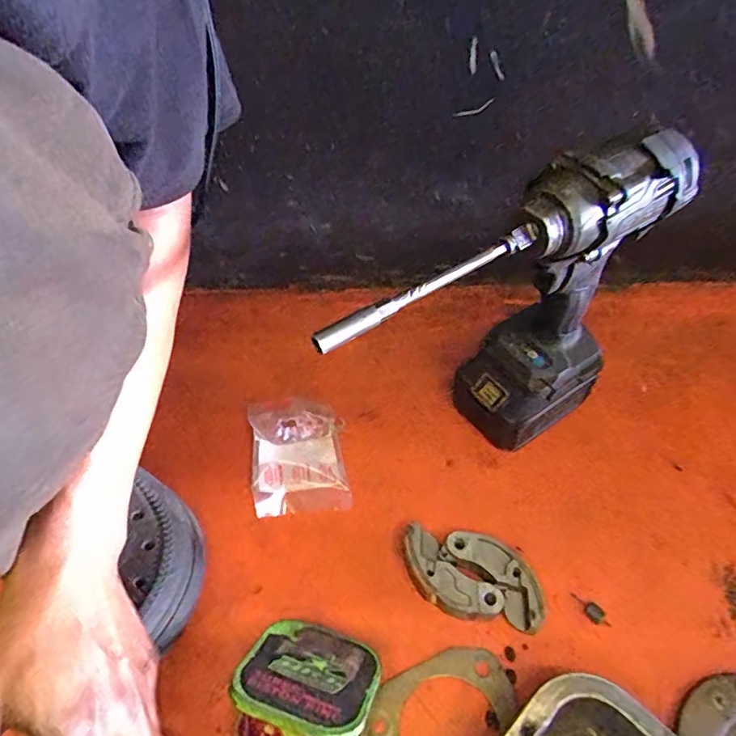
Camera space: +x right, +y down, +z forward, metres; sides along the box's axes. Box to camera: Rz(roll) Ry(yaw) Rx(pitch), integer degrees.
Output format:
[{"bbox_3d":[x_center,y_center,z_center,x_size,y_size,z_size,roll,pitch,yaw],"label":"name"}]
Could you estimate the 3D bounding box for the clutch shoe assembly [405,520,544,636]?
[{"bbox_3d":[0.076,0.155,0.409,0.102,0.022,0.057,11,50,9],"label":"clutch shoe assembly"}]

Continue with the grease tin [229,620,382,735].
[{"bbox_3d":[-0.039,0.203,0.337,0.080,0.073,0.082,13,50,11],"label":"grease tin"}]

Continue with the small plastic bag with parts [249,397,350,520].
[{"bbox_3d":[-0.062,0.070,0.475,0.078,0.035,0.106,-7,49,-6],"label":"small plastic bag with parts"}]

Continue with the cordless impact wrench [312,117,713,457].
[{"bbox_3d":[0.092,-0.006,0.395,0.260,0.250,0.080,-36,58,-27],"label":"cordless impact wrench"}]

